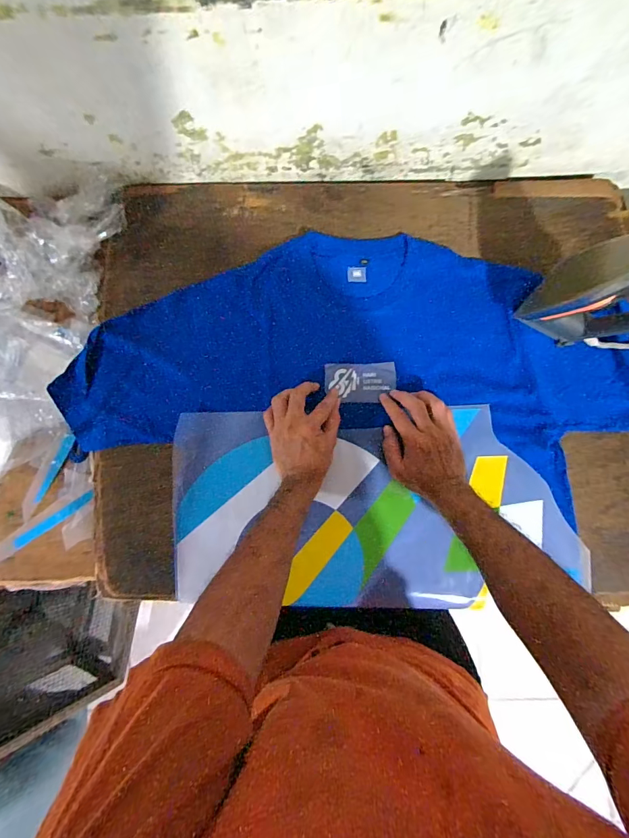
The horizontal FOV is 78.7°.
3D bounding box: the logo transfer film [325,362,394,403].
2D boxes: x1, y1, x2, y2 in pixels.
[{"bbox_3d":[0.068,-0.053,0.566,0.102,0.004,0.059,-2,81,1],"label":"logo transfer film"}]

